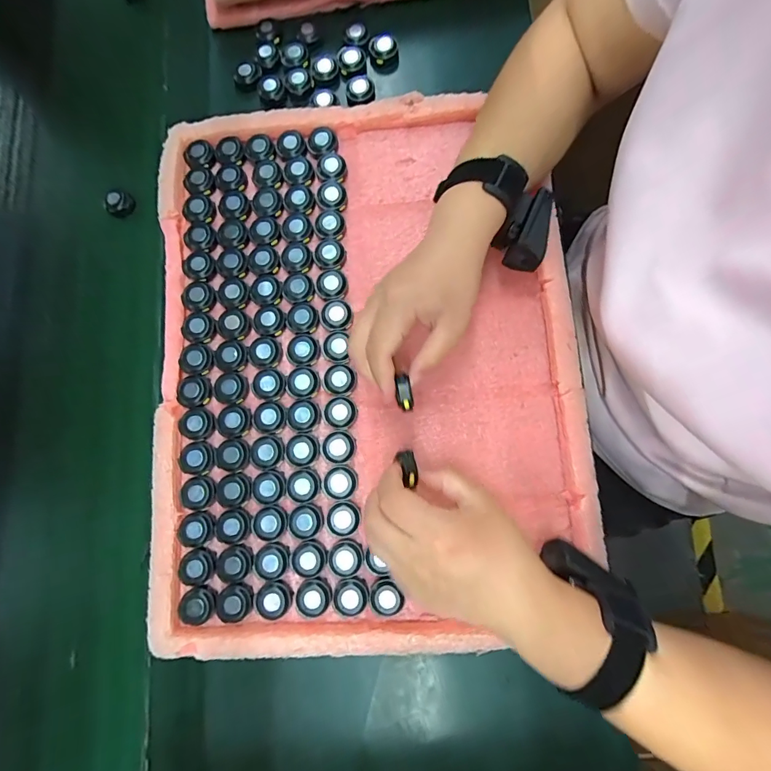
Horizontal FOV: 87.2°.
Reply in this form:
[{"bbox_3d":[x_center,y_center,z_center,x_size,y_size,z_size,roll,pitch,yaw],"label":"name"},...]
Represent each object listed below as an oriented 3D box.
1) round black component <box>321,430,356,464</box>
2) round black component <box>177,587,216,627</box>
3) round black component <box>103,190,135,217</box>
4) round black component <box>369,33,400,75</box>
[{"bbox_3d":[-0.042,0.054,0.358,0.030,0.008,0.028,-1,80,1],"label":"round black component"},{"bbox_3d":[-0.158,0.184,0.337,0.028,0.009,0.029,0,80,1],"label":"round black component"},{"bbox_3d":[-0.291,-0.199,0.440,0.026,0.017,0.029,43,87,11],"label":"round black component"},{"bbox_3d":[-0.003,-0.359,0.437,0.030,0.022,0.032,0,80,1],"label":"round black component"}]

